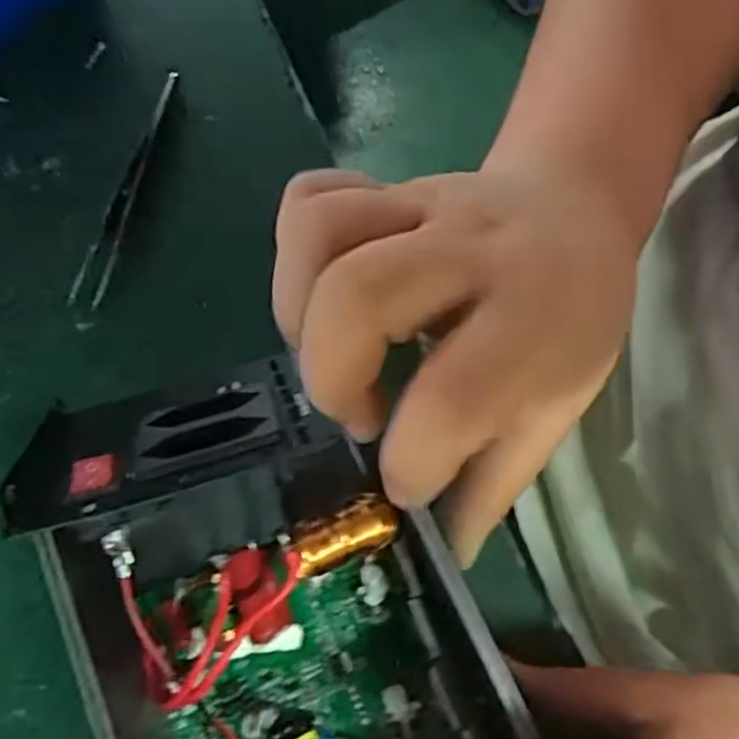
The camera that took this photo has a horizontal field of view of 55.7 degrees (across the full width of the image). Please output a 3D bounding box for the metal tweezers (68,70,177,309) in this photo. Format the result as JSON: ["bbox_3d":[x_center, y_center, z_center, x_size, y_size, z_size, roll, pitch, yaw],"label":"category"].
[{"bbox_3d":[-0.103,-0.079,0.296,0.013,0.013,0.110,13,69,2],"label":"metal tweezers"}]

